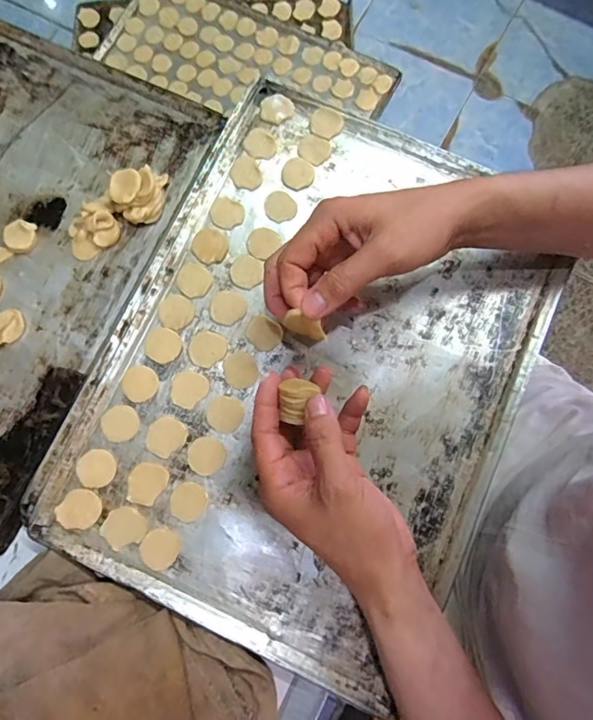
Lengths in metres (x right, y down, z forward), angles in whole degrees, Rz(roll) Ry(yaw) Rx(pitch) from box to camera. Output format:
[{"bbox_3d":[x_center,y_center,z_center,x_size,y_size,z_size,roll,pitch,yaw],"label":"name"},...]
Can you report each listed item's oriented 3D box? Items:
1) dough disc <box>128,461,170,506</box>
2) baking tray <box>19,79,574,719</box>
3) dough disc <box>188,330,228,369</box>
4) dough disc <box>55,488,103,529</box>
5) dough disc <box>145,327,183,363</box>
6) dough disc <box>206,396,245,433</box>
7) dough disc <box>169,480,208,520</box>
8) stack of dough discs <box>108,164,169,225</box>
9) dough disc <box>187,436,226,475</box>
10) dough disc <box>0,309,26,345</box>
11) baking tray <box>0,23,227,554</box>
[{"bbox_3d":[-0.124,0.102,0.382,0.030,0.004,0.033,0,78,1],"label":"dough disc"},{"bbox_3d":[0.016,0.000,0.401,0.336,0.019,0.448,25,79,6],"label":"baking tray"},{"bbox_3d":[-0.078,-0.010,0.403,0.030,0.004,0.031,0,79,0],"label":"dough disc"},{"bbox_3d":[-0.177,0.122,0.378,0.031,0.004,0.033,0,79,0],"label":"dough disc"},{"bbox_3d":[-0.116,-0.013,0.403,0.029,0.004,0.029,0,79,0],"label":"dough disc"},{"bbox_3d":[-0.061,0.046,0.395,0.030,0.004,0.029,26,80,5],"label":"dough disc"},{"bbox_3d":[-0.089,0.116,0.382,0.029,0.004,0.030,0,79,0],"label":"dough disc"},{"bbox_3d":[-0.144,-0.156,0.434,0.055,0.030,0.042,-40,82,-7],"label":"stack of dough discs"},{"bbox_3d":[-0.076,0.080,0.390,0.031,0.004,0.030,0,79,0],"label":"dough disc"},{"bbox_3d":[-0.266,-0.031,0.426,0.032,0.009,0.027,-35,81,-6],"label":"dough disc"},{"bbox_3d":[-0.300,-0.100,0.437,0.297,0.033,0.443,24,80,4],"label":"baking tray"}]

